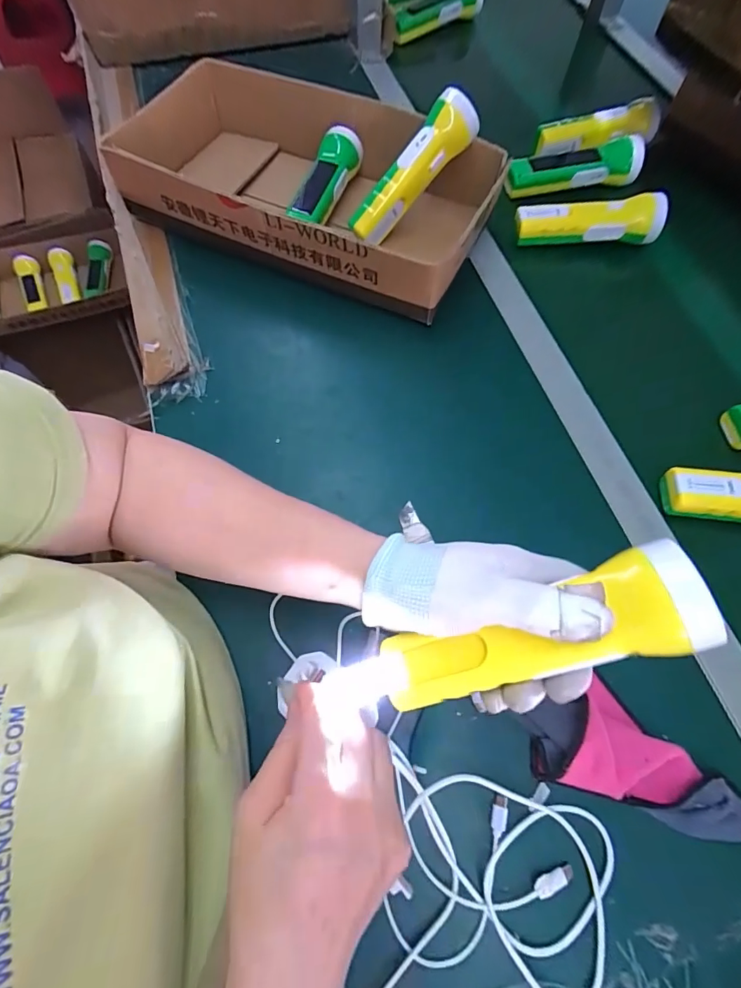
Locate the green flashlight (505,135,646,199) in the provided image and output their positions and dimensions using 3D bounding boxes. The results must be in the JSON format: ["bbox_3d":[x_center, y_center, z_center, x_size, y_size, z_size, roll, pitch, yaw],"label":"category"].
[{"bbox_3d":[0.263,-0.435,0.573,0.177,0.043,0.047,-6,67,-2],"label":"green flashlight"}]

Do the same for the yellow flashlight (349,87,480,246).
[{"bbox_3d":[0.045,-0.352,0.480,0.169,0.054,0.047,-46,72,10],"label":"yellow flashlight"}]

